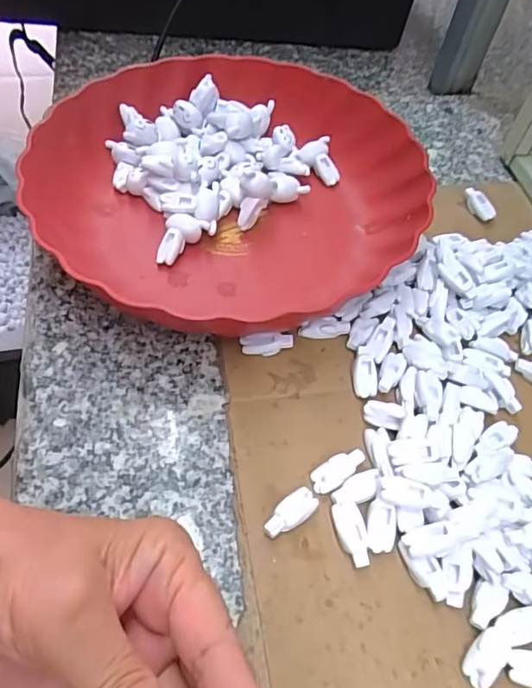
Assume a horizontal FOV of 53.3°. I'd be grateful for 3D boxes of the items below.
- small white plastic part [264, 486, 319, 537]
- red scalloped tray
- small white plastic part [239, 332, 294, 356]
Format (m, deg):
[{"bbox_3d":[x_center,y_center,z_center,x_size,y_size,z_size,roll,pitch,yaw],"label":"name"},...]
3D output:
[{"bbox_3d":[0.012,0.080,0.249,0.029,0.008,0.012,-35,65,-26],"label":"small white plastic part"},{"bbox_3d":[-0.023,-0.112,0.356,0.237,0.049,0.207,-1,55,-6],"label":"red scalloped tray"},{"bbox_3d":[0.000,0.000,0.300,0.029,0.012,0.008,-5,55,8],"label":"small white plastic part"}]

